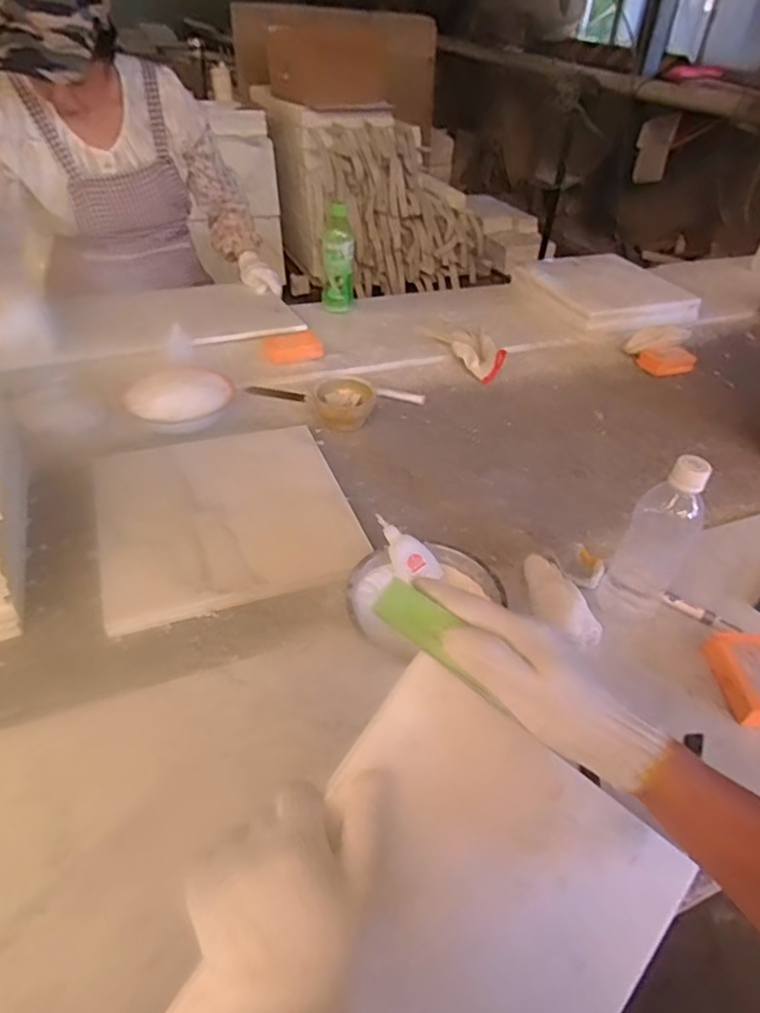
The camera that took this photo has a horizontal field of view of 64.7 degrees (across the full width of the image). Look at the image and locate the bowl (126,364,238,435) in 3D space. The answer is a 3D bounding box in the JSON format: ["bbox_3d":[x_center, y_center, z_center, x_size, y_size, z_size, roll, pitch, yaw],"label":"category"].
[{"bbox_3d":[-0.305,-0.171,0.911,0.160,0.038,0.148,-12,44,-17],"label":"bowl"}]

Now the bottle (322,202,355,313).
[{"bbox_3d":[-0.083,-0.495,1.212,0.065,0.201,0.051,1,42,-3],"label":"bottle"}]

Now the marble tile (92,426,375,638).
[{"bbox_3d":[-0.193,0.006,0.754,0.298,0.023,0.279,-13,45,-19],"label":"marble tile"}]

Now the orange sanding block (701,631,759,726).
[{"bbox_3d":[0.384,0.178,0.612,0.071,0.033,0.101,-1,42,-6],"label":"orange sanding block"}]

